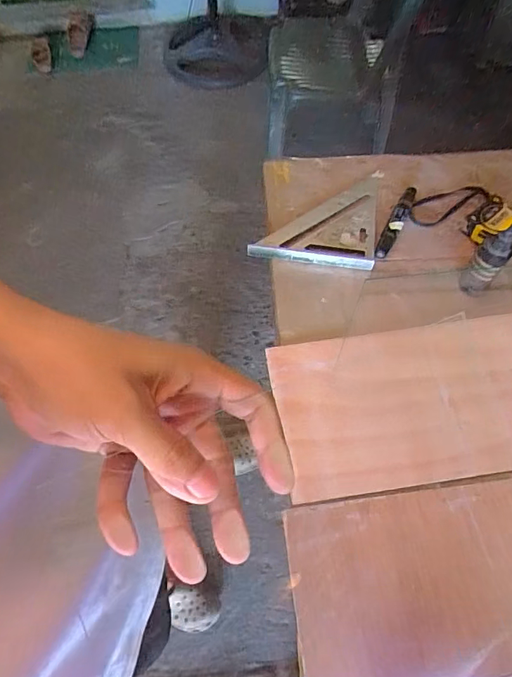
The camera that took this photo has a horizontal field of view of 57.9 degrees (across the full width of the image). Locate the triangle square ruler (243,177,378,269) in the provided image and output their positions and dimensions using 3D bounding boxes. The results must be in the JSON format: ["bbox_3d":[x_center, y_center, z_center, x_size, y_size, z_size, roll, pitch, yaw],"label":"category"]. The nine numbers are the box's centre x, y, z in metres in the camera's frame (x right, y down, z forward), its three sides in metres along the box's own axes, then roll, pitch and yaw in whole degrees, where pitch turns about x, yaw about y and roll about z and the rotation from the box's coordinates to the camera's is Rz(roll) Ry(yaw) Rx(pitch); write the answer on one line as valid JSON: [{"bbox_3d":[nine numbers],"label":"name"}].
[{"bbox_3d":[0.093,-0.187,0.711,0.180,0.018,0.166,7,64,4],"label":"triangle square ruler"}]

